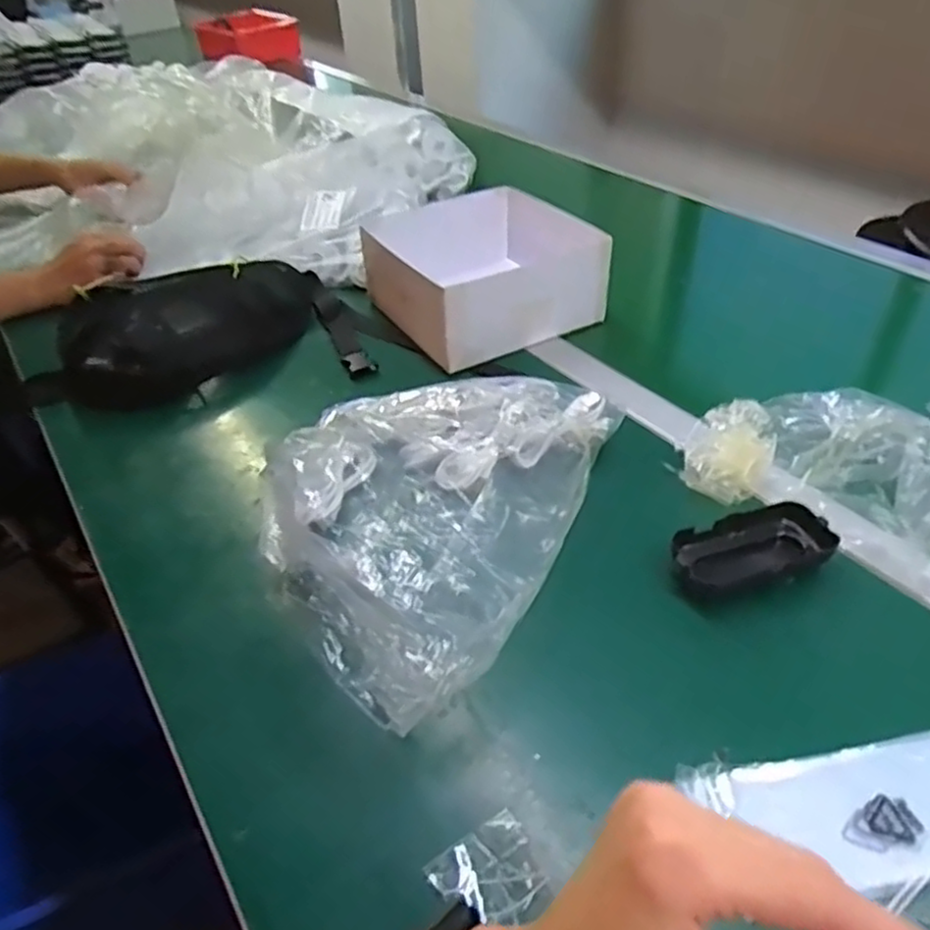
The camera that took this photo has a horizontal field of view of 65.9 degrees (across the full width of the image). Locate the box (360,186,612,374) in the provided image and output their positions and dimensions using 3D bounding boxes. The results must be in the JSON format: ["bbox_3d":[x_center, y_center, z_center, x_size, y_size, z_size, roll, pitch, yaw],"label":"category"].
[{"bbox_3d":[0.015,-0.216,0.795,0.200,0.090,0.218,-23,44,-21],"label":"box"}]

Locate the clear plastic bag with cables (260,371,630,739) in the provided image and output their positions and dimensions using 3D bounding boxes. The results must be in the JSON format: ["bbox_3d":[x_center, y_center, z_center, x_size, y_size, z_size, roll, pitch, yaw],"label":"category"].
[{"bbox_3d":[-0.025,0.017,0.521,0.188,0.109,0.330,16,44,22],"label":"clear plastic bag with cables"}]

